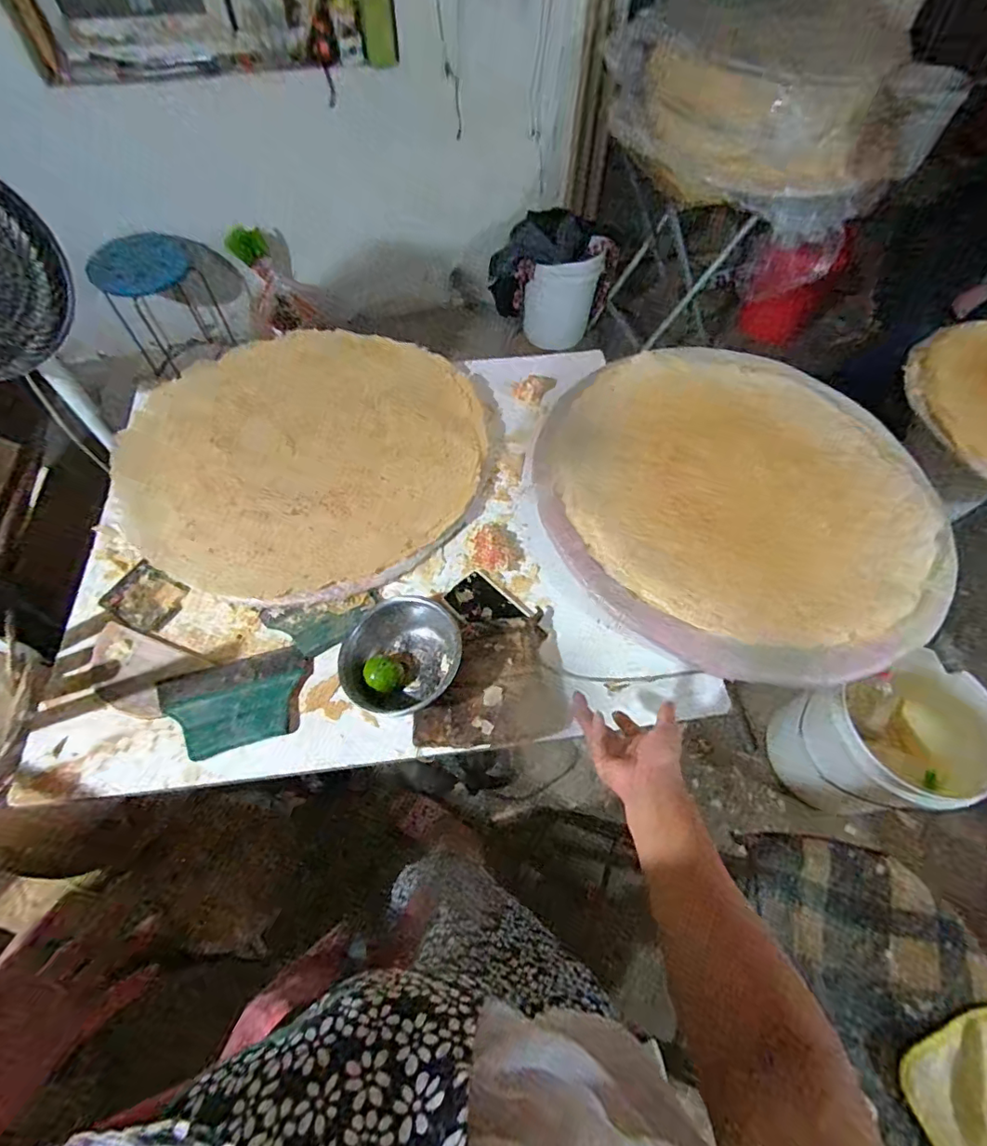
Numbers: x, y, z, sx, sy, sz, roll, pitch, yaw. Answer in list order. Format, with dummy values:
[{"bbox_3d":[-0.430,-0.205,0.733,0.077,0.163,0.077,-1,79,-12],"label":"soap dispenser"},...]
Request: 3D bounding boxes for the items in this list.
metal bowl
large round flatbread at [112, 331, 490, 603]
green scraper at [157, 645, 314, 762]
[{"bbox_3d":[-0.125,0.117,0.726,0.159,0.070,0.160,0,60,0],"label":"metal bowl"},{"bbox_3d":[-0.332,-0.235,0.947,0.588,0.019,0.599,0,60,0],"label":"large round flatbread"},{"bbox_3d":[-0.350,0.172,0.715,0.194,0.022,0.123,-16,61,-9],"label":"green scraper"}]

